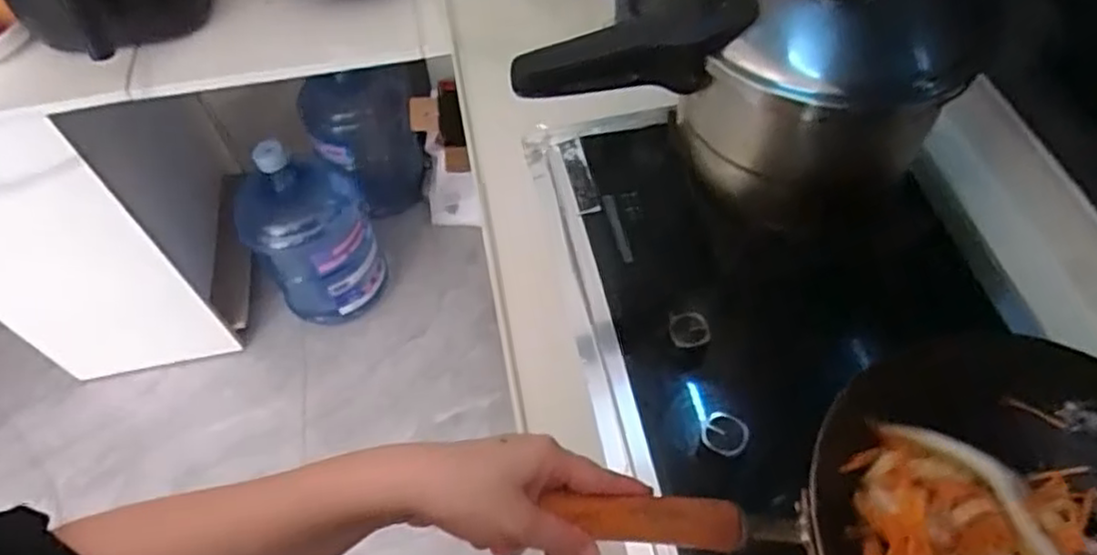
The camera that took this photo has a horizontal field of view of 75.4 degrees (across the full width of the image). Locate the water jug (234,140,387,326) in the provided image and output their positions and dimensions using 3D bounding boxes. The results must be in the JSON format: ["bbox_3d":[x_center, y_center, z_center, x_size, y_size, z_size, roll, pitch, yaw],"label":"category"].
[{"bbox_3d":[-0.509,-0.112,1.518,0.230,0.359,0.275,-20,57,-10],"label":"water jug"}]

